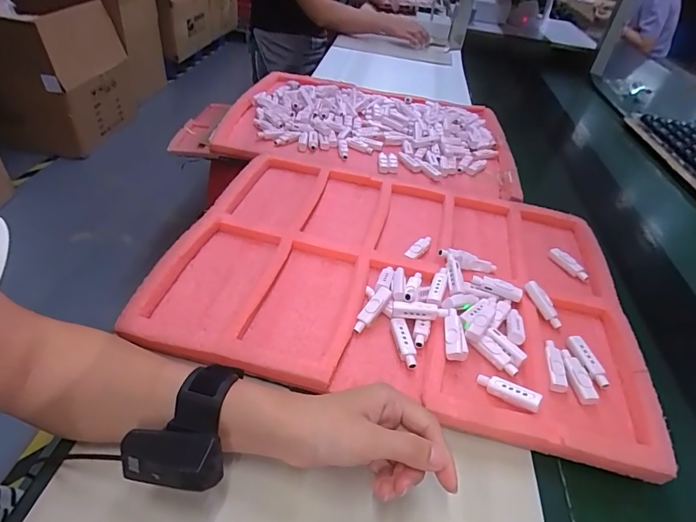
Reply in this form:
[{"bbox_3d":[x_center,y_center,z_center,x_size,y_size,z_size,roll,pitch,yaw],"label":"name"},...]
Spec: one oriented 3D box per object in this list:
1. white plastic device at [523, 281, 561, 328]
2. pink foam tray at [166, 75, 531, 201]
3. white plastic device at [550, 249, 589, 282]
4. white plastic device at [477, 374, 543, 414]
[{"bbox_3d":[0.217,0.048,0.472,0.013,0.012,0.055,-15,66,-26],"label":"white plastic device"},{"bbox_3d":[0.029,-0.256,0.796,0.552,0.033,0.375,10,39,2],"label":"pink foam tray"},{"bbox_3d":[0.283,0.004,0.550,0.015,0.015,0.055,-10,42,-21],"label":"white plastic device"},{"bbox_3d":[0.144,0.118,0.387,0.057,0.013,0.013,16,36,39],"label":"white plastic device"}]

